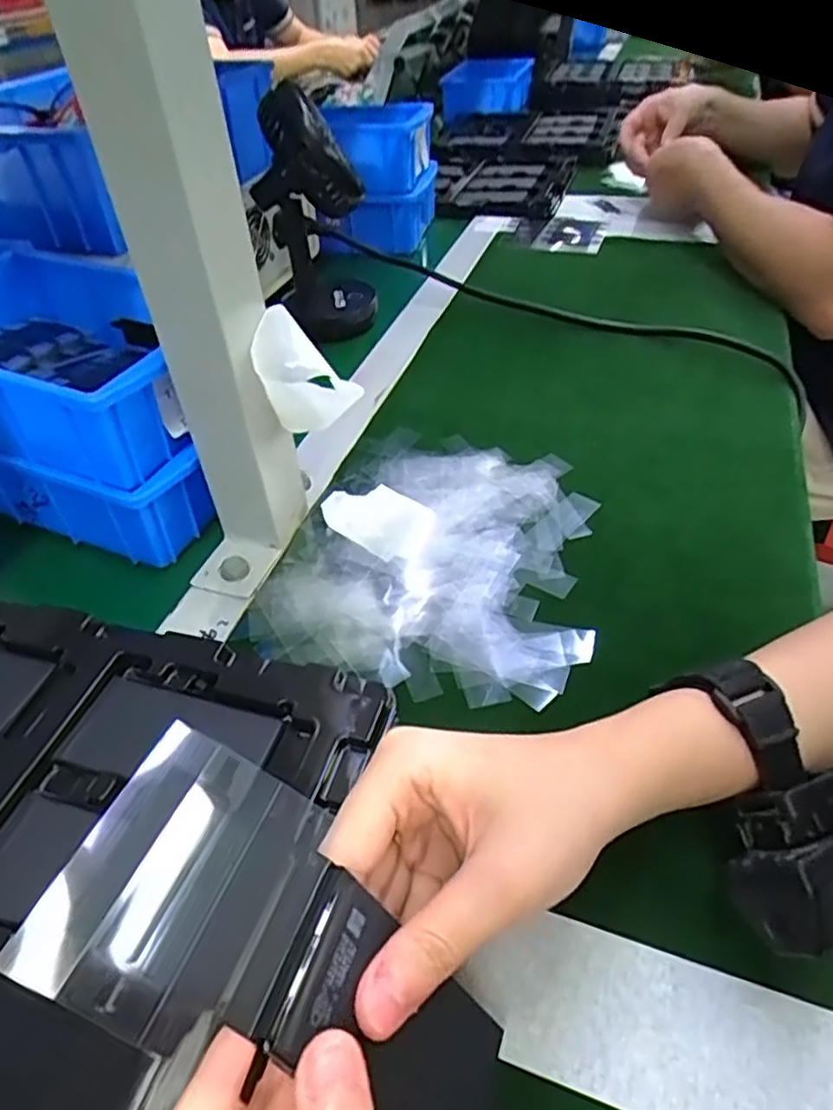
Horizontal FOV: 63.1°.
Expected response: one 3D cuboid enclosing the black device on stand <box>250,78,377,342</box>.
[{"bbox_3d":[-0.087,-0.288,0.573,0.092,0.180,0.073,-9,44,-5],"label":"black device on stand"}]

